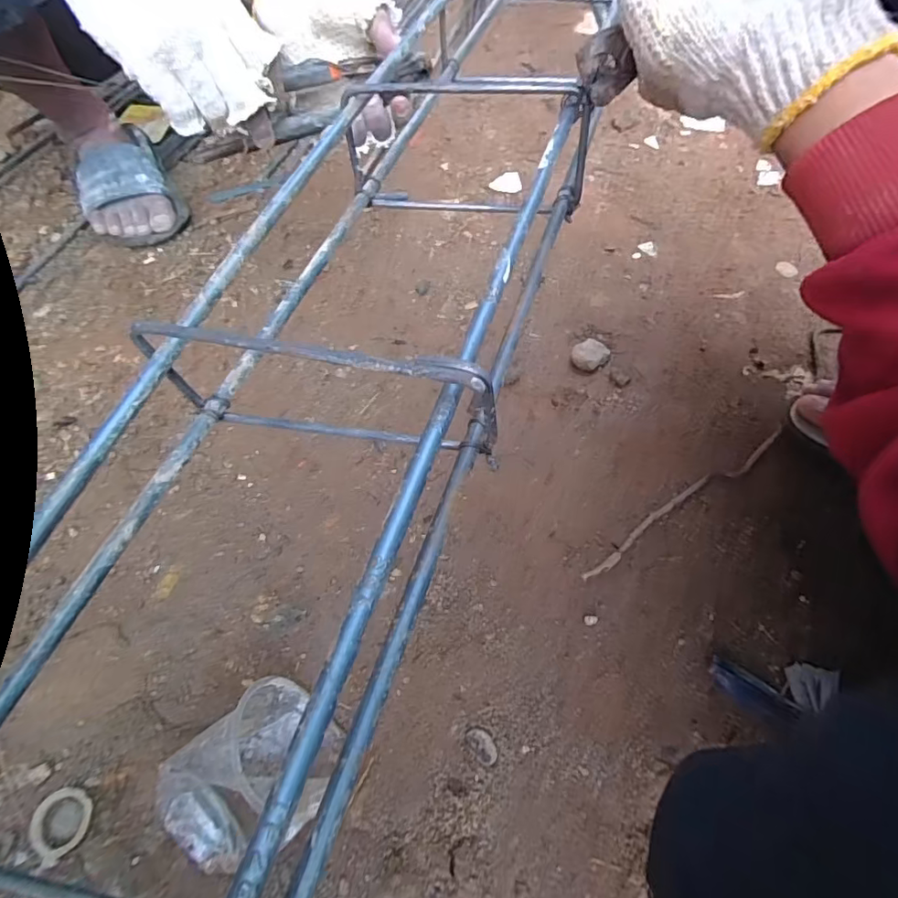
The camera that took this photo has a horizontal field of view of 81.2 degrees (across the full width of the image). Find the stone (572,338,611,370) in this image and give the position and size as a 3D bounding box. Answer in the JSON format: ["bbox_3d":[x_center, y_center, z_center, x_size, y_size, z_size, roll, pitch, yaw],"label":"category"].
[{"bbox_3d":[0.142,-0.094,0.529,0.031,0.019,0.032,27,64,19],"label":"stone"}]

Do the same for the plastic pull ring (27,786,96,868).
[{"bbox_3d":[-0.251,0.240,0.339,0.038,0.007,0.036,-2,58,3],"label":"plastic pull ring"}]

